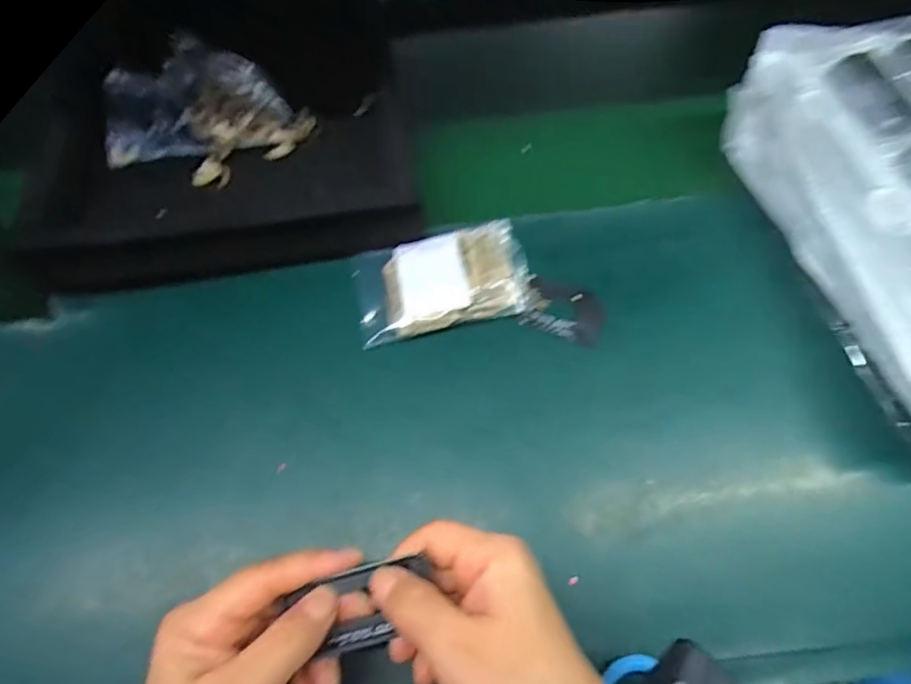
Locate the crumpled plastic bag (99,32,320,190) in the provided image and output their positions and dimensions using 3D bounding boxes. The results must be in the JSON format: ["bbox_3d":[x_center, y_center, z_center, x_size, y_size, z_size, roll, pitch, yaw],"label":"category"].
[{"bbox_3d":[-0.211,-0.199,0.436,0.162,0.043,0.135,-24,63,-17],"label":"crumpled plastic bag"}]

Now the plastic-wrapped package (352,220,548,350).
[{"bbox_3d":[-0.009,-0.050,0.396,0.135,0.026,0.079,-11,60,-10],"label":"plastic-wrapped package"}]

